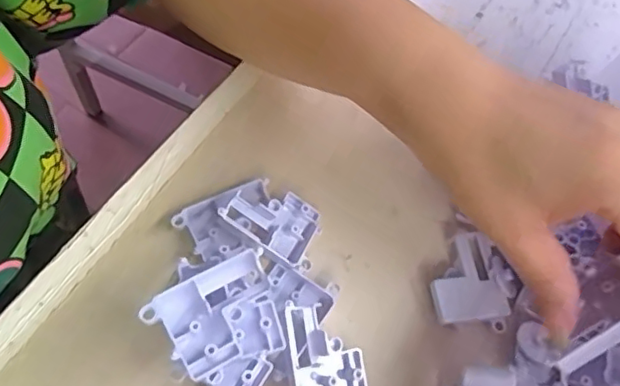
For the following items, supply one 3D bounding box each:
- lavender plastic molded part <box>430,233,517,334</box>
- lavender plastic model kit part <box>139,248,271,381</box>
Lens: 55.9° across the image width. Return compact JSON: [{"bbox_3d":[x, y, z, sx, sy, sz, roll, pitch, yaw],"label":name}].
[{"bbox_3d":[0.081,0.045,0.295,0.040,0.014,0.045,4,61,1],"label":"lavender plastic molded part"},{"bbox_3d":[-0.036,0.047,0.234,0.050,0.012,0.034,-33,67,-18],"label":"lavender plastic model kit part"}]

